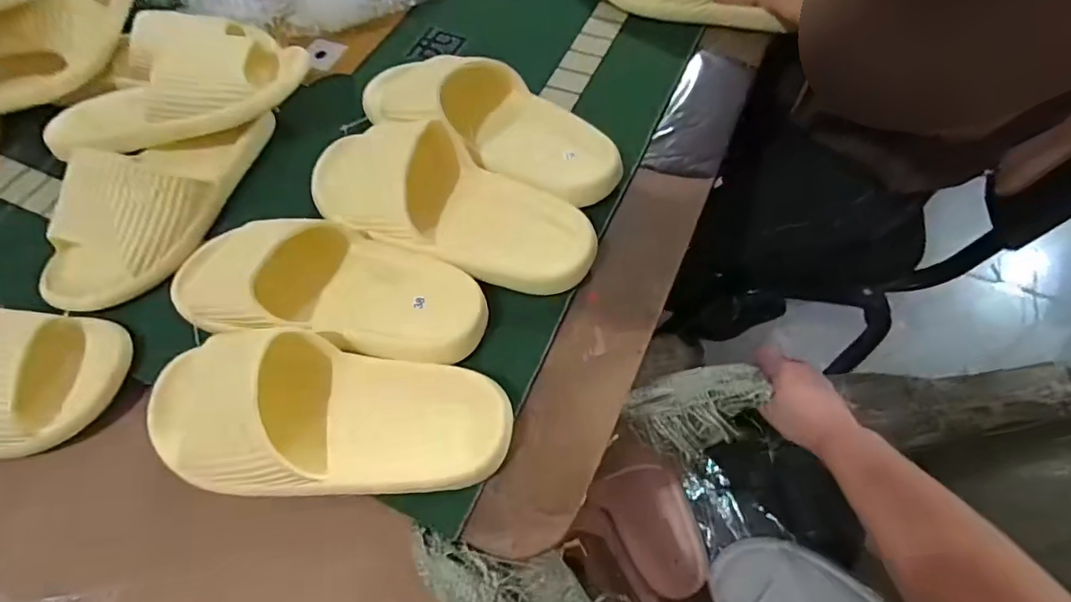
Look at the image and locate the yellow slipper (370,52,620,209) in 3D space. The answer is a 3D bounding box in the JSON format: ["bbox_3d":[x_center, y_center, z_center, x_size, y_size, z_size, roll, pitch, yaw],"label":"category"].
[{"bbox_3d":[-0.045,-0.171,0.470,0.266,0.066,0.100,19,65,12],"label":"yellow slipper"}]

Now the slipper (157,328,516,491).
[{"bbox_3d":[-0.143,0.075,0.335,0.249,0.066,0.098,4,63,5],"label":"slipper"}]

